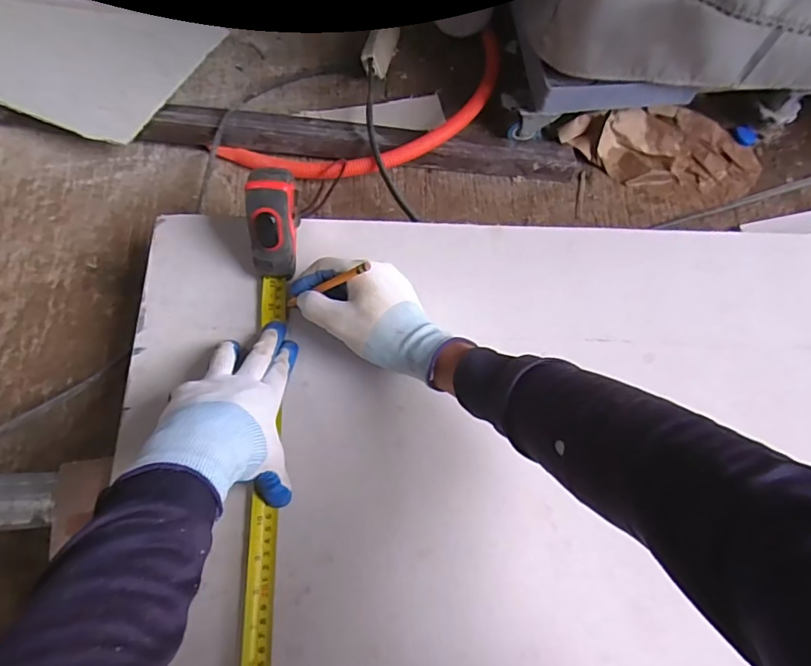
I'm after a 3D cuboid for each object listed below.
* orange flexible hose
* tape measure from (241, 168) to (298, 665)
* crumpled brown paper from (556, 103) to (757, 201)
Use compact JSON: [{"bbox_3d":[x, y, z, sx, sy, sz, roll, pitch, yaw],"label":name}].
[{"bbox_3d":[-0.020,-0.287,0.680,0.427,0.025,0.143,-32,66,-12],"label":"orange flexible hose"},{"bbox_3d":[-0.122,0.127,0.441,0.041,0.066,0.569,-1,75,-3],"label":"tape measure"},{"bbox_3d":[0.360,-0.262,0.700,0.286,0.051,0.134,10,72,4],"label":"crumpled brown paper"}]

